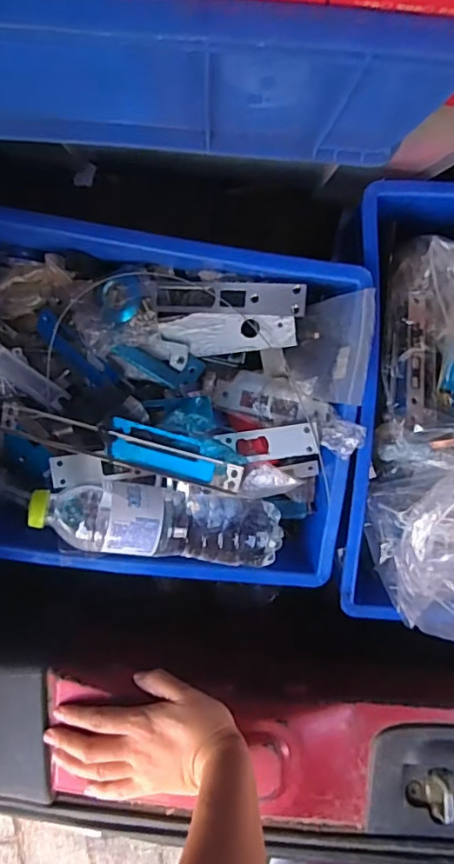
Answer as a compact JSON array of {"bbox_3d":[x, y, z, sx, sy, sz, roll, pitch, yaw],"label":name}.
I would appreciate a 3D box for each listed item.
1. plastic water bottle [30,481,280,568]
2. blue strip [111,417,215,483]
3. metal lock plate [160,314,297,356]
[{"bbox_3d":[-0.063,0.085,0.510,0.232,0.063,0.070,10,99,-21],"label":"plastic water bottle"},{"bbox_3d":[-0.062,0.019,0.524,0.103,0.008,0.039,15,99,-1],"label":"blue strip"},{"bbox_3d":[0.000,-0.093,0.522,0.130,0.006,0.038,3,99,14],"label":"metal lock plate"}]

